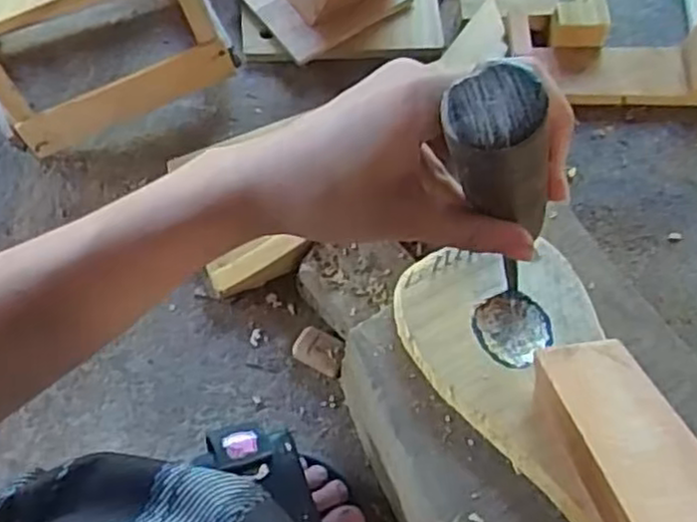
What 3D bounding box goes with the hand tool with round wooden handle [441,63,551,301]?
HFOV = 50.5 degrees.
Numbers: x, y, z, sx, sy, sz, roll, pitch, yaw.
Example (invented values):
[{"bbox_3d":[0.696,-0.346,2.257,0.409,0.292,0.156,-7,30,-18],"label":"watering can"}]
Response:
[{"bbox_3d":[0.078,-0.013,0.356,0.034,0.243,0.037,-4,73,13],"label":"hand tool with round wooden handle"}]

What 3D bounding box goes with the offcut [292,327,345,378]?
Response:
[{"bbox_3d":[-0.024,0.077,0.631,0.043,0.020,0.030,23,66,9],"label":"offcut"}]

